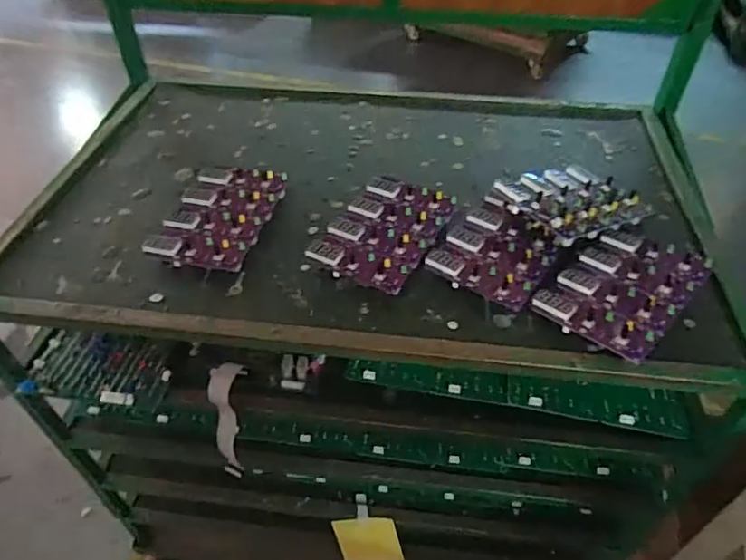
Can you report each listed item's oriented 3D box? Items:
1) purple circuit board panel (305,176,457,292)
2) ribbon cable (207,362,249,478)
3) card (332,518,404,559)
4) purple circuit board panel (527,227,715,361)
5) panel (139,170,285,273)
[{"bbox_3d":[0.016,-0.060,0.654,0.115,0.023,0.176,22,49,21],"label":"purple circuit board panel"},{"bbox_3d":[-0.174,0.177,0.673,0.035,0.158,0.035,3,22,3],"label":"ribbon cable"},{"bbox_3d":[-0.007,0.411,0.857,0.095,0.087,0.010,-10,16,7],"label":"card"},{"bbox_3d":[0.269,-0.001,0.577,0.188,0.019,0.115,-36,55,-30],"label":"purple circuit board panel"},{"bbox_3d":[-0.189,-0.081,0.679,0.115,0.025,0.177,10,46,10],"label":"panel"}]

